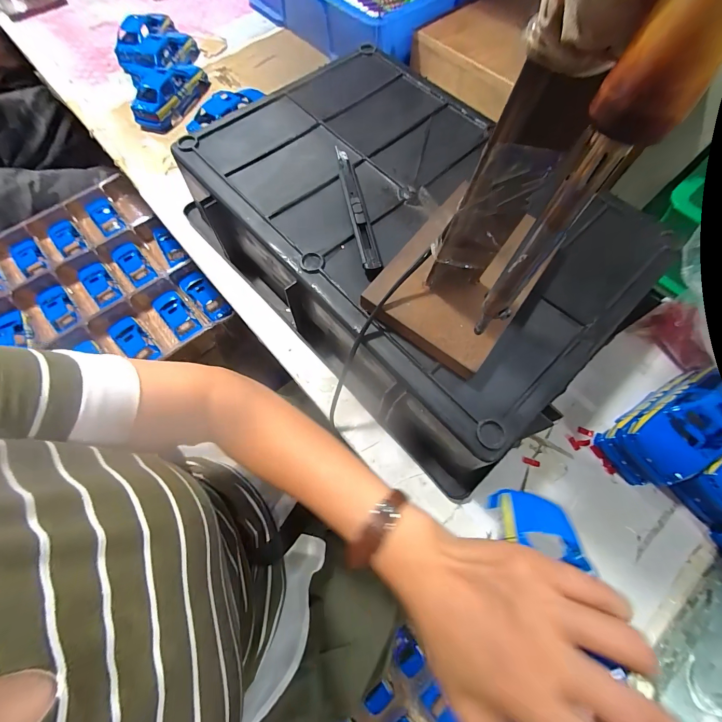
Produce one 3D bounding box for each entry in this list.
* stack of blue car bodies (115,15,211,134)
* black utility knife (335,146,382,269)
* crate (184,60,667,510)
[{"bbox_3d":[-0.306,-0.453,0.493,0.115,0.037,0.243,-22,70,-8],"label":"stack of blue car bodies"},{"bbox_3d":[-0.005,-0.142,0.289,0.016,0.011,0.150,-10,69,-5],"label":"black utility knife"},{"bbox_3d":[0.041,-0.124,0.329,0.290,0.101,0.423,-42,74,-14],"label":"crate"}]

